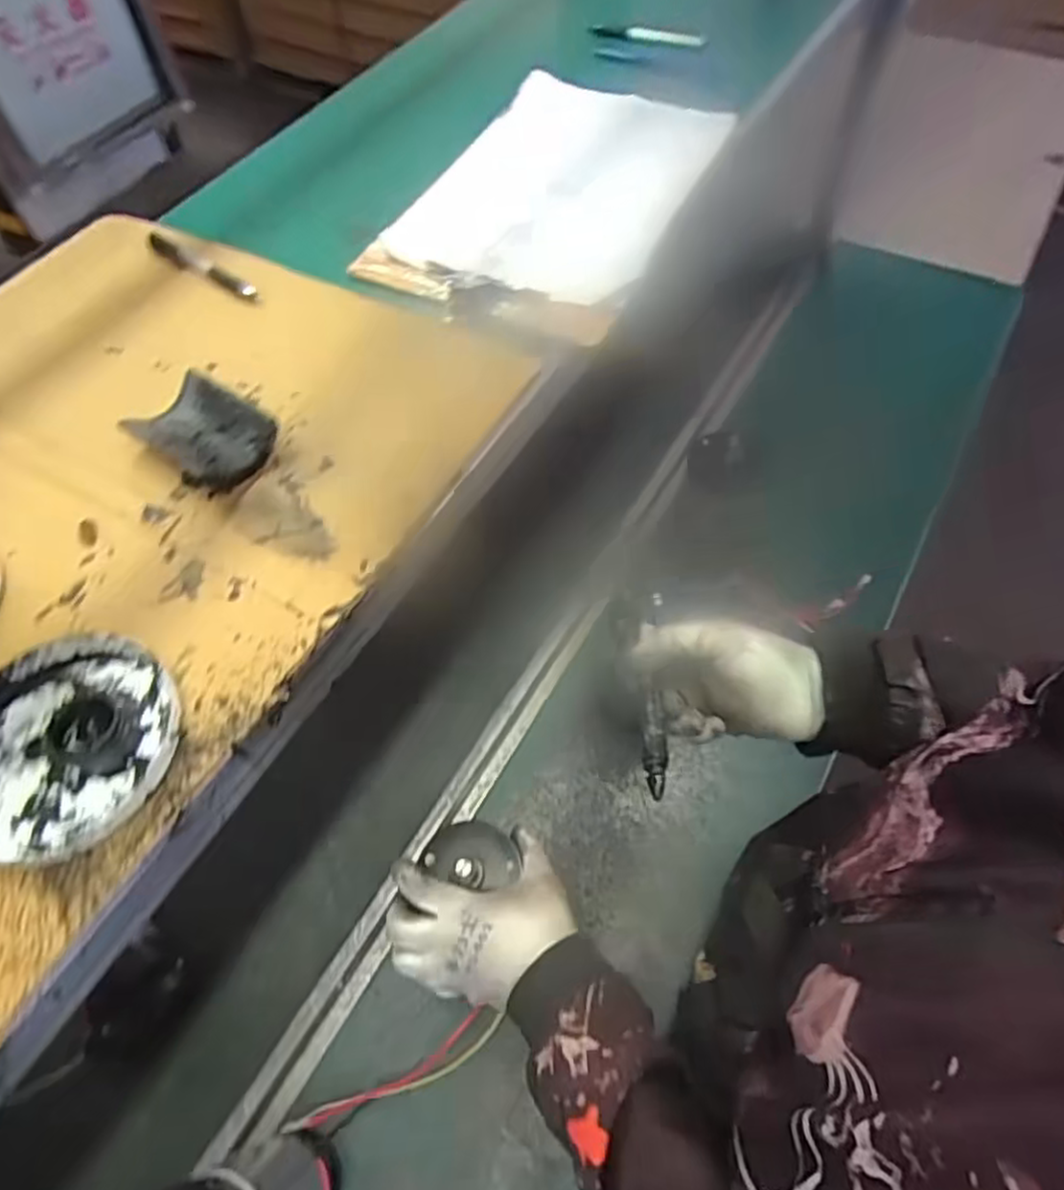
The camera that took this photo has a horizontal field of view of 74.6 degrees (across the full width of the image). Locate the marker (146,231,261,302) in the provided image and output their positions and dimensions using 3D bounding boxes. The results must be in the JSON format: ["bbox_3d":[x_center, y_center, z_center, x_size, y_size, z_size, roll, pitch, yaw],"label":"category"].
[{"bbox_3d":[-0.275,-0.272,0.578,0.145,0.008,0.019,38,69,22],"label":"marker"}]

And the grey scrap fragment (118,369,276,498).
[{"bbox_3d":[-0.225,-0.111,0.481,0.098,0.026,0.064,35,68,21],"label":"grey scrap fragment"}]

